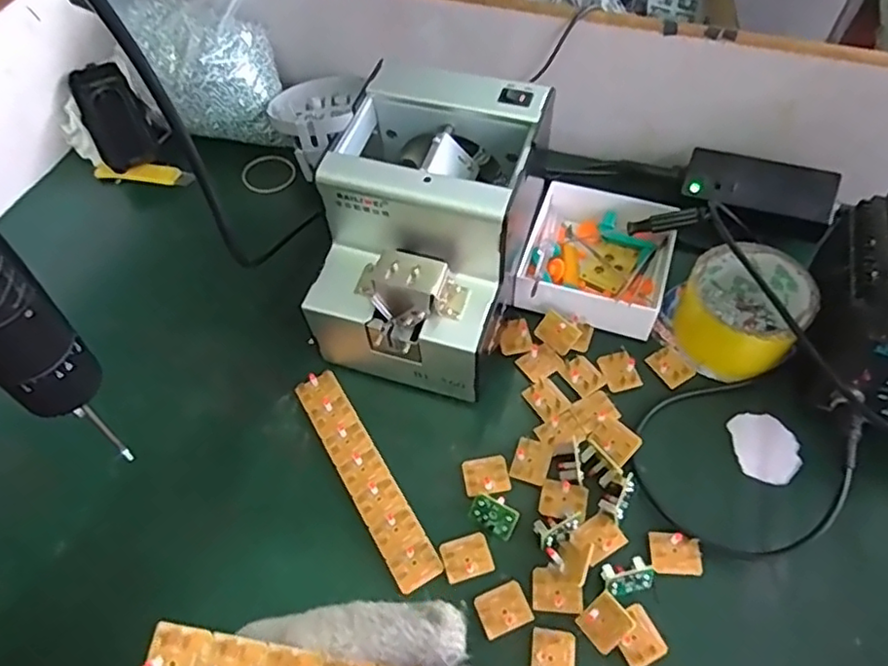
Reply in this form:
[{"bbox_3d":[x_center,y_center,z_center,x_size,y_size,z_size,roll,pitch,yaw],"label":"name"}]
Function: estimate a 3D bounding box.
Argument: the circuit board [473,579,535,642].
[{"bbox_3d":[0.035,0.166,0.369,0.030,0.005,0.025,-21,58,-11],"label":"circuit board"}]

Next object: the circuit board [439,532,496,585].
[{"bbox_3d":[0.014,0.140,0.385,0.030,0.004,0.025,-17,66,-7],"label":"circuit board"}]

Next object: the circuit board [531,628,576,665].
[{"bbox_3d":[0.062,0.186,0.352,0.024,0.010,0.031,5,57,6],"label":"circuit board"}]

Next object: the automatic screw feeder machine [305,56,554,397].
[{"bbox_3d":[-0.011,-0.065,0.437,0.122,0.145,0.166,15,59,12],"label":"automatic screw feeder machine"}]

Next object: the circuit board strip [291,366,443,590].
[{"bbox_3d":[-0.055,0.093,0.417,0.029,0.007,0.165,-27,60,-15],"label":"circuit board strip"}]

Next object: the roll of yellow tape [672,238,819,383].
[{"bbox_3d":[0.216,-0.016,0.450,0.079,0.057,0.089,30,63,20],"label":"roll of yellow tape"}]

